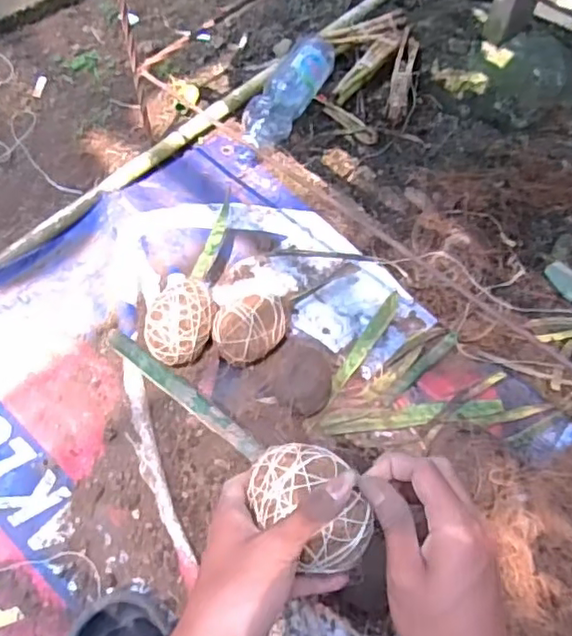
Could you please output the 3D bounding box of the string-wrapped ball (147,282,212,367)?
[{"bbox_3d":[-0.117,0.008,0.690,0.071,0.070,0.086,1,58,-4],"label":"string-wrapped ball"}]

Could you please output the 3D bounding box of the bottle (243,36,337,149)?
[{"bbox_3d":[0.000,-0.325,0.903,0.069,0.065,0.235,27,60,12],"label":"bottle"}]

